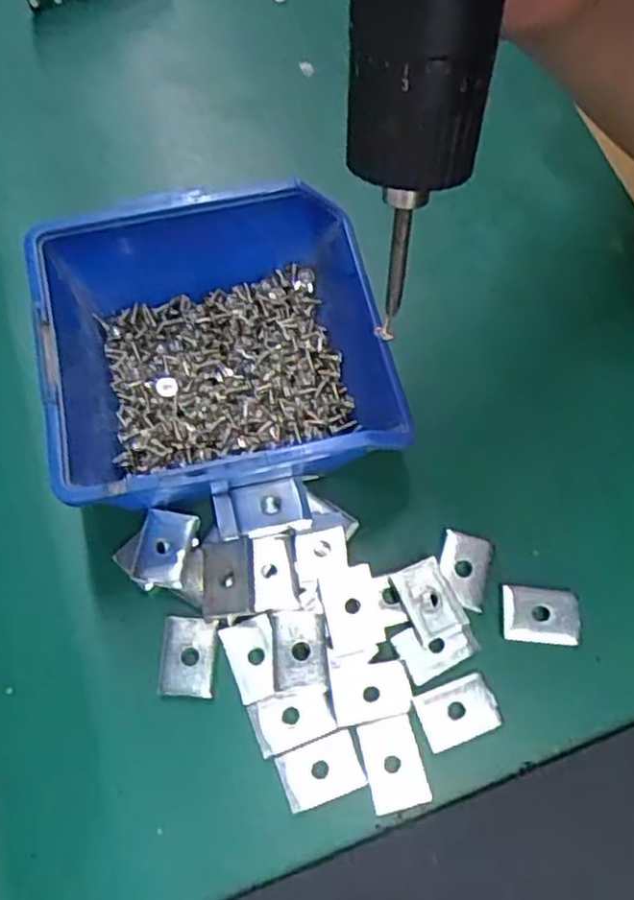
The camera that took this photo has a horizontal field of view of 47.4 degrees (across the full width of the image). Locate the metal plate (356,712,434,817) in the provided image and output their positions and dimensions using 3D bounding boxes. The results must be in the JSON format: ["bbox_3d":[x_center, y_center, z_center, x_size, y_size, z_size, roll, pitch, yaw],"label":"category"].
[{"bbox_3d":[0.027,0.108,0.250,0.020,0.004,0.029,-12,69,-6],"label":"metal plate"}]

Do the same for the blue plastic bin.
[{"bbox_3d":[-0.040,-0.034,0.279,0.134,0.060,0.119,-14,69,-7],"label":"blue plastic bin"}]

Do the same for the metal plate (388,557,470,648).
[{"bbox_3d":[0.042,0.056,0.270,0.019,0.005,0.029,-21,70,-10],"label":"metal plate"}]

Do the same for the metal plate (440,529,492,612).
[{"bbox_3d":[0.056,0.045,0.276,0.018,0.004,0.028,16,69,5],"label":"metal plate"}]

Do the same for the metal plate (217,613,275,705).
[{"bbox_3d":[-0.023,0.076,0.262,0.018,0.004,0.028,-17,69,-8],"label":"metal plate"}]

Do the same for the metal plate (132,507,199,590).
[{"bbox_3d":[-0.058,0.037,0.275,0.021,0.004,0.027,11,73,4],"label":"metal plate"}]

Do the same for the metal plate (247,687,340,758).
[{"bbox_3d":[-0.009,0.094,0.254,0.028,0.004,0.019,-19,70,-9],"label":"metal plate"}]

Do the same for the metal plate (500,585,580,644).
[{"bbox_3d":[0.084,0.062,0.270,0.028,0.004,0.020,6,68,1],"label":"metal plate"}]

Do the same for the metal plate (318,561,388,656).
[{"bbox_3d":[0.013,0.058,0.266,0.020,0.007,0.030,-13,76,-4],"label":"metal plate"}]

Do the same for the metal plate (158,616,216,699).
[{"bbox_3d":[-0.047,0.075,0.263,0.019,0.004,0.027,2,68,-1],"label":"metal plate"}]

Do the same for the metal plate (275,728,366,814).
[{"bbox_3d":[0.001,0.110,0.249,0.028,0.004,0.019,-18,70,-8],"label":"metal plate"}]

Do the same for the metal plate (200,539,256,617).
[{"bbox_3d":[-0.033,0.048,0.269,0.021,0.009,0.028,-7,73,8],"label":"metal plate"}]

